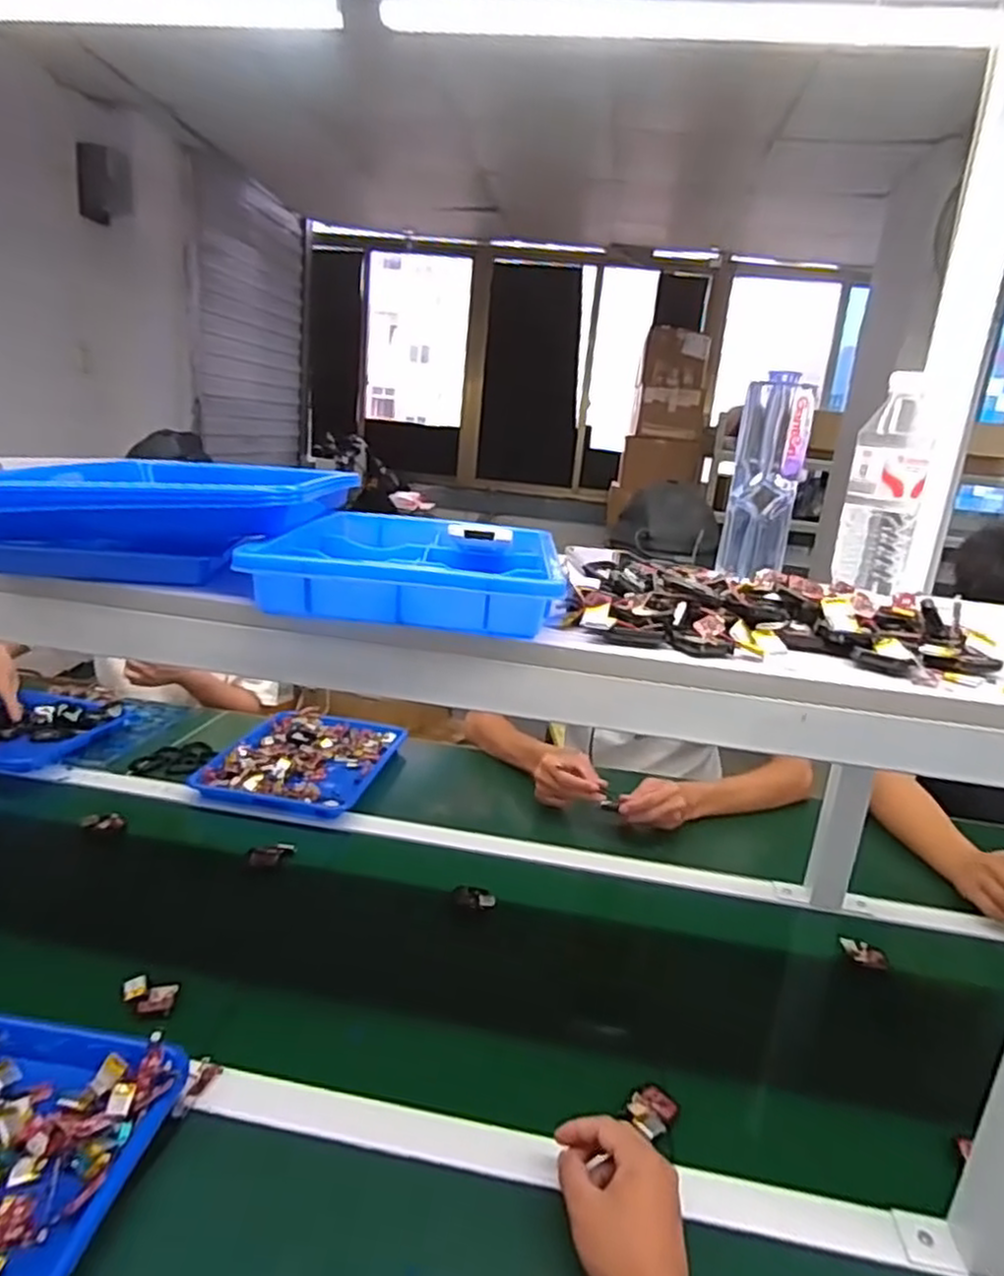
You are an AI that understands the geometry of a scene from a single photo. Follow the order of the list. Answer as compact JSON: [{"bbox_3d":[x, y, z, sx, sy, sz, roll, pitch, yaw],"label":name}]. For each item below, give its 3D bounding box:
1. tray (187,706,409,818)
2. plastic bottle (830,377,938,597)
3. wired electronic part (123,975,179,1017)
[{"bbox_3d":[-0.299,0.188,1.139,0.233,0.034,0.281,8,17,10],"label":"tray"},{"bbox_3d":[0.400,-0.158,0.756,0.071,0.205,0.070,14,18,26],"label":"plastic bottle"},{"bbox_3d":[-0.340,0.344,0.699,0.047,0.019,0.033,3,17,-7],"label":"wired electronic part"}]

